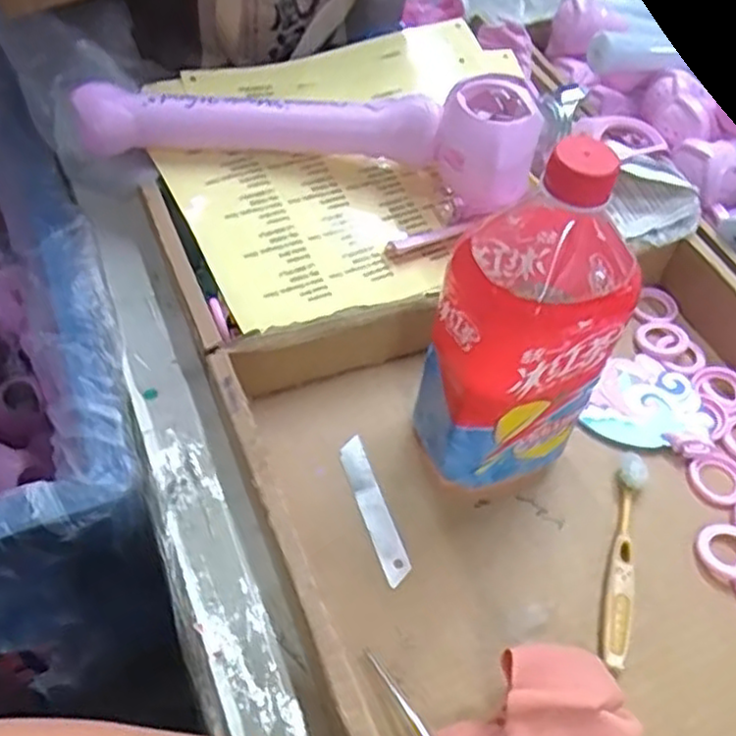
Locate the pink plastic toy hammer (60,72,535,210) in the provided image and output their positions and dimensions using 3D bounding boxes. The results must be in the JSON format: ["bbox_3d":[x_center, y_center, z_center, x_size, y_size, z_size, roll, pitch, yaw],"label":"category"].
[{"bbox_3d":[-0.045,-0.167,0.548,0.323,0.075,0.086,5,51,0],"label":"pink plastic toy hammer"}]

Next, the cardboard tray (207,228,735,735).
[{"bbox_3d":[0.141,0.086,0.428,0.379,0.056,0.344,-16,54,-16],"label":"cardboard tray"}]

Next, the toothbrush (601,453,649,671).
[{"bbox_3d":[0.150,0.110,0.439,0.018,0.012,0.134,17,52,9],"label":"toothbrush"}]

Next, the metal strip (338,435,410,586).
[{"bbox_3d":[0.003,0.085,0.451,0.017,0.004,0.097,-9,54,-20],"label":"metal strip"}]

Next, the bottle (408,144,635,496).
[{"bbox_3d":[0.080,-0.021,0.409,0.088,0.214,0.082,-16,54,-16],"label":"bottle"}]

